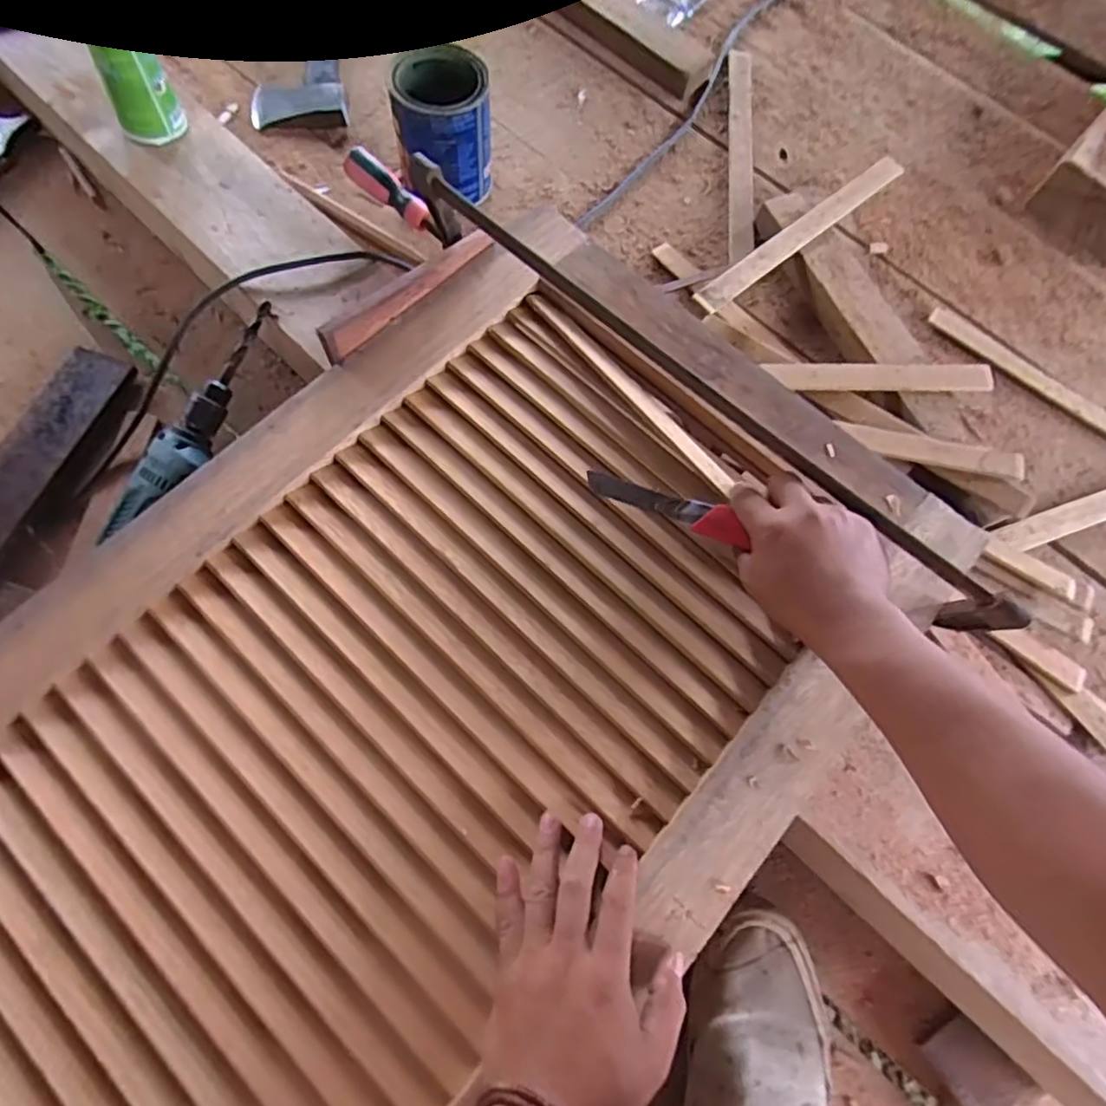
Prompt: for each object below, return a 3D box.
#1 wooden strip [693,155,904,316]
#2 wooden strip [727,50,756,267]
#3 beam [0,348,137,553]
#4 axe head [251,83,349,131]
[{"bbox_3d":[0.303,-0.388,0.749,0.350,0.012,0.037,-39,78,-16],"label":"wooden strip"},{"bbox_3d":[0.251,-0.537,0.831,0.034,0.009,0.376,6,70,-3],"label":"wooden strip"},{"bbox_3d":[-0.510,-0.053,0.582,0.074,0.032,0.330,17,70,1],"label":"beam"},{"bbox_3d":[-0.328,-0.576,0.807,0.116,0.022,0.069,-4,71,-7],"label":"axe head"}]

